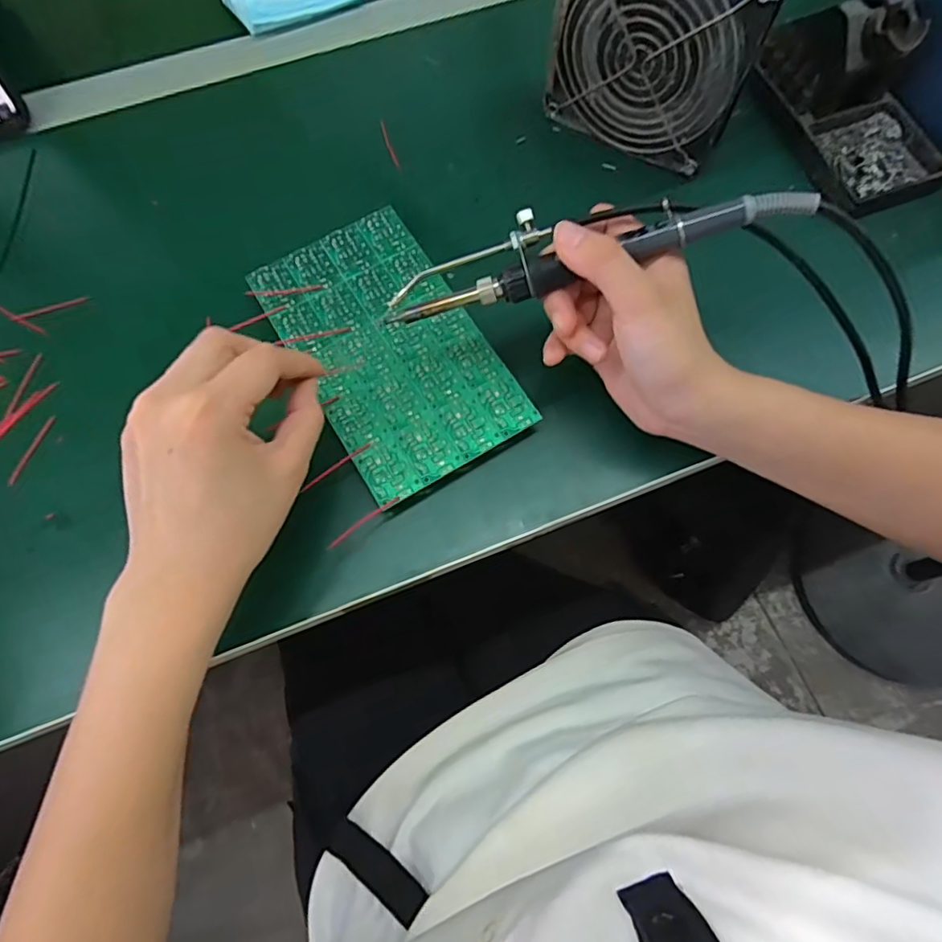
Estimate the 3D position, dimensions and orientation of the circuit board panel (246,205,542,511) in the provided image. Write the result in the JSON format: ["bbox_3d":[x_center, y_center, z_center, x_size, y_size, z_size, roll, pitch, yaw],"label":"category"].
[{"bbox_3d":[-0.049,-0.074,0.334,0.100,0.005,0.172,-30,73,-10],"label":"circuit board panel"}]

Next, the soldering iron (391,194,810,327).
[{"bbox_3d":[0.057,-0.114,0.284,0.201,0.017,0.039,-13,70,10],"label":"soldering iron"}]

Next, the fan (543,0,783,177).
[{"bbox_3d":[0.114,-0.261,0.347,0.125,0.118,0.046,27,73,9],"label":"fan"}]

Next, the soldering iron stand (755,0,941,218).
[{"bbox_3d":[0.260,-0.246,0.369,0.083,0.069,0.127,-17,71,-6],"label":"soldering iron stand"}]

